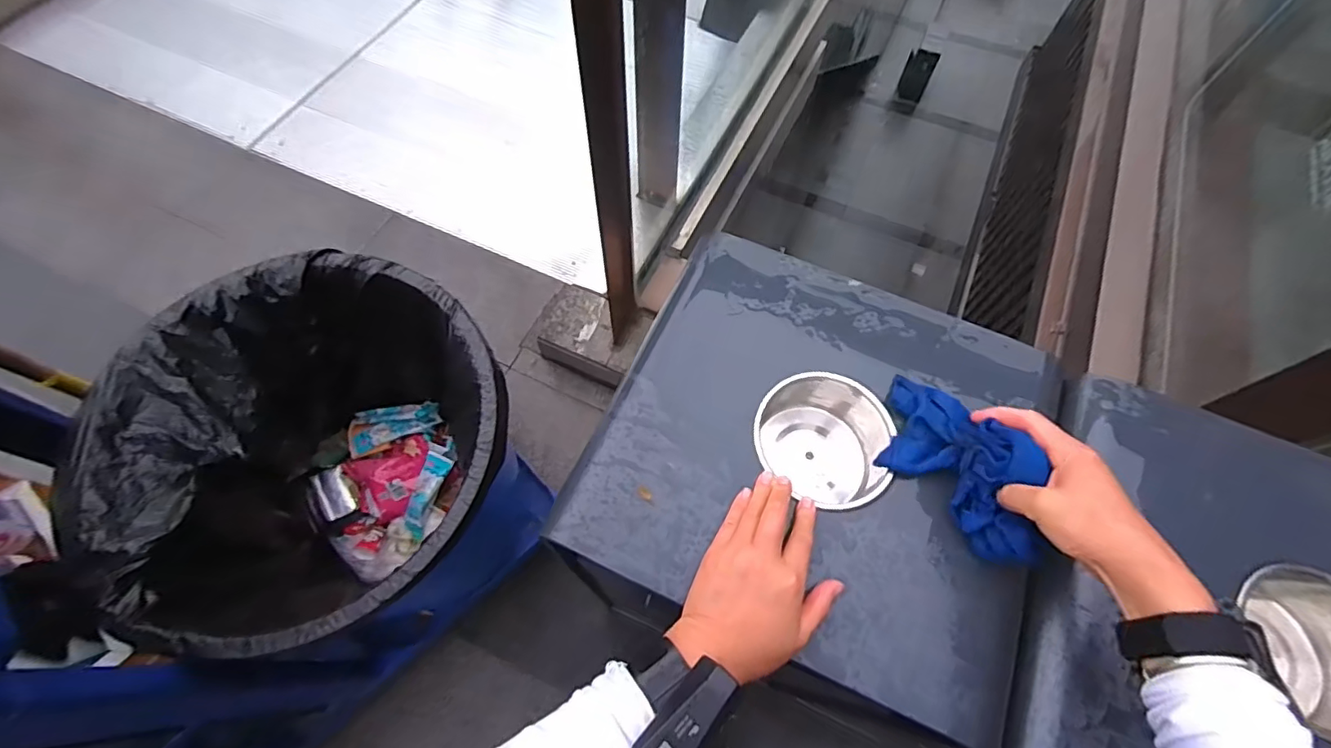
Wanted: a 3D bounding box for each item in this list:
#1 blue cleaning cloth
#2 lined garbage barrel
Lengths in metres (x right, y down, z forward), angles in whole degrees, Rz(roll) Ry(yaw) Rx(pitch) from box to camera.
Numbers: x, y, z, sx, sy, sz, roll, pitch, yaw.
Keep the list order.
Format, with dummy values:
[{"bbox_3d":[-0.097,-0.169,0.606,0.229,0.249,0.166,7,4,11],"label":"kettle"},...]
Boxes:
[{"bbox_3d":[0.246,0.064,0.454,0.084,0.079,0.150,-41,73,-19],"label":"blue cleaning cloth"},{"bbox_3d":[-0.481,0.178,0.951,0.488,0.537,0.495,1,64,-2],"label":"lined garbage barrel"}]

